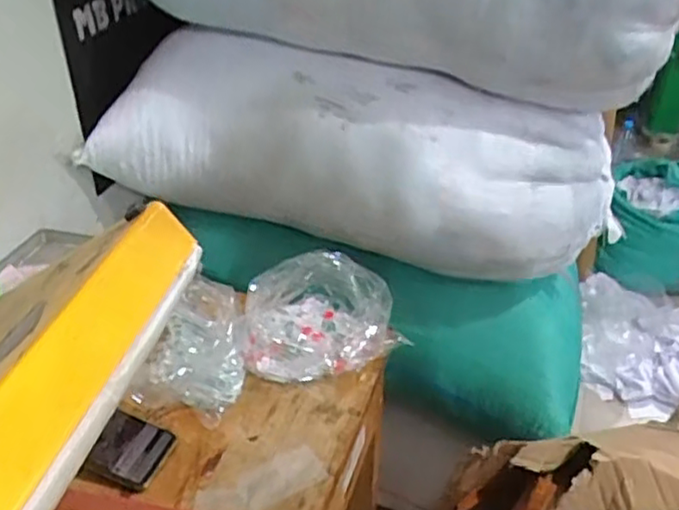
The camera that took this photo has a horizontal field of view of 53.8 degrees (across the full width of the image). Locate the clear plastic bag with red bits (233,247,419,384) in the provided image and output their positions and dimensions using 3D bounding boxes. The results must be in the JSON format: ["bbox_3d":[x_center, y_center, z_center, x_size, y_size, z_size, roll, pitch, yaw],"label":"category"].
[{"bbox_3d":[-0.030,0.074,0.890,0.208,0.105,0.152,-5,35,-10],"label":"clear plastic bag with red bits"}]

